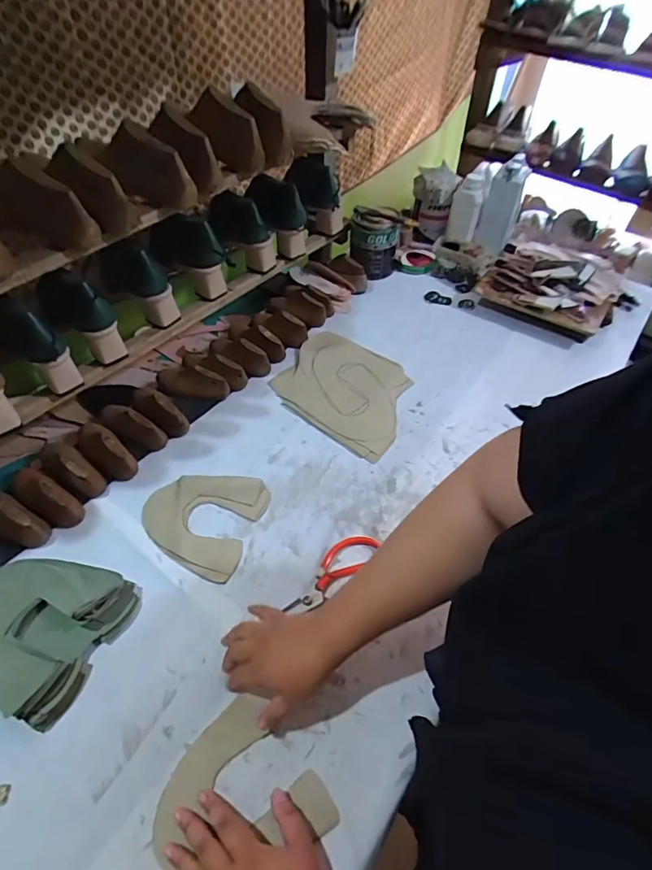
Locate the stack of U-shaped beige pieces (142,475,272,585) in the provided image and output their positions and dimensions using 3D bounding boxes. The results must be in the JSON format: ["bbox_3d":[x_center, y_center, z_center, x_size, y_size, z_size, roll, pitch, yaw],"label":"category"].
[{"bbox_3d":[-0.185,0.118,0.682,0.165,0.006,0.163,16,53,12],"label":"stack of U-shaped beige pieces"}]

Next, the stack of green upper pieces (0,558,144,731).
[{"bbox_3d":[-0.350,0.227,0.561,0.173,0.045,0.166,21,54,15],"label":"stack of green upper pieces"}]

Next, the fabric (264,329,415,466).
[{"bbox_3d":[0.039,-0.091,0.848,0.256,0.018,0.225,29,56,21],"label":"fabric"}]

